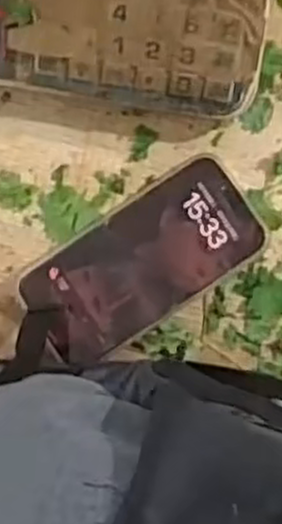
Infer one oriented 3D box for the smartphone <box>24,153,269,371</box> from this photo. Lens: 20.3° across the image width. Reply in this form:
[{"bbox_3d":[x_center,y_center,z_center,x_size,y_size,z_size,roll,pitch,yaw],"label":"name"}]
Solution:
[{"bbox_3d":[0.001,-0.001,0.525,0.157,0.014,0.078,-34,86,-1],"label":"smartphone"}]

